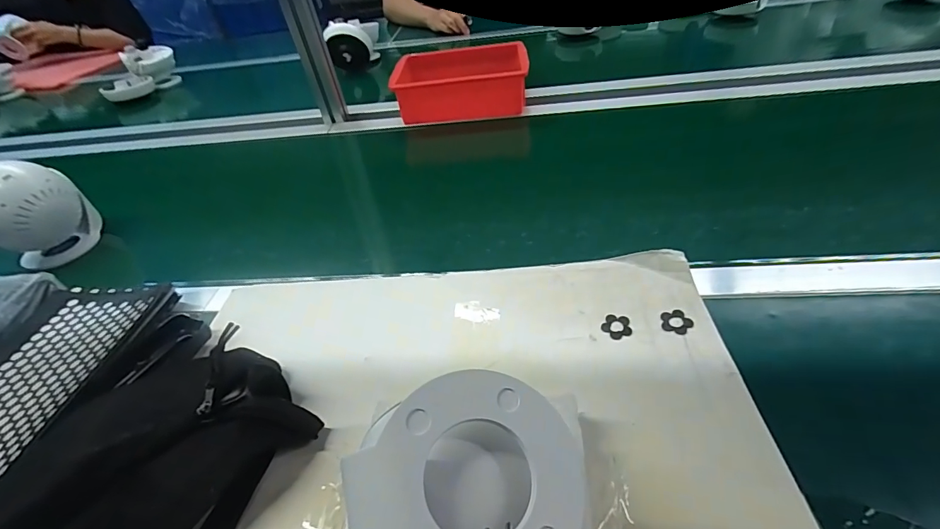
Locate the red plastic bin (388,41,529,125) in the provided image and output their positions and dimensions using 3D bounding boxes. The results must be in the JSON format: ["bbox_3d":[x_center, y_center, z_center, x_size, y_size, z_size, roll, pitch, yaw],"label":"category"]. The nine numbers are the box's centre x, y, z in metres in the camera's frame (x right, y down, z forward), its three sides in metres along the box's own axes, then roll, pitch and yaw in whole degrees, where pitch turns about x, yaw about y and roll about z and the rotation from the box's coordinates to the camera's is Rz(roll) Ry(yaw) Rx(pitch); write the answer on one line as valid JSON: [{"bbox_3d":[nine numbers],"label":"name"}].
[{"bbox_3d":[-0.015,-0.343,0.804,0.242,0.084,0.160,-2,43,6],"label":"red plastic bin"}]

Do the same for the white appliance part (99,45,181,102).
[{"bbox_3d":[-0.804,-0.467,1.029,0.058,0.092,0.177,12,47,22],"label":"white appliance part"}]

